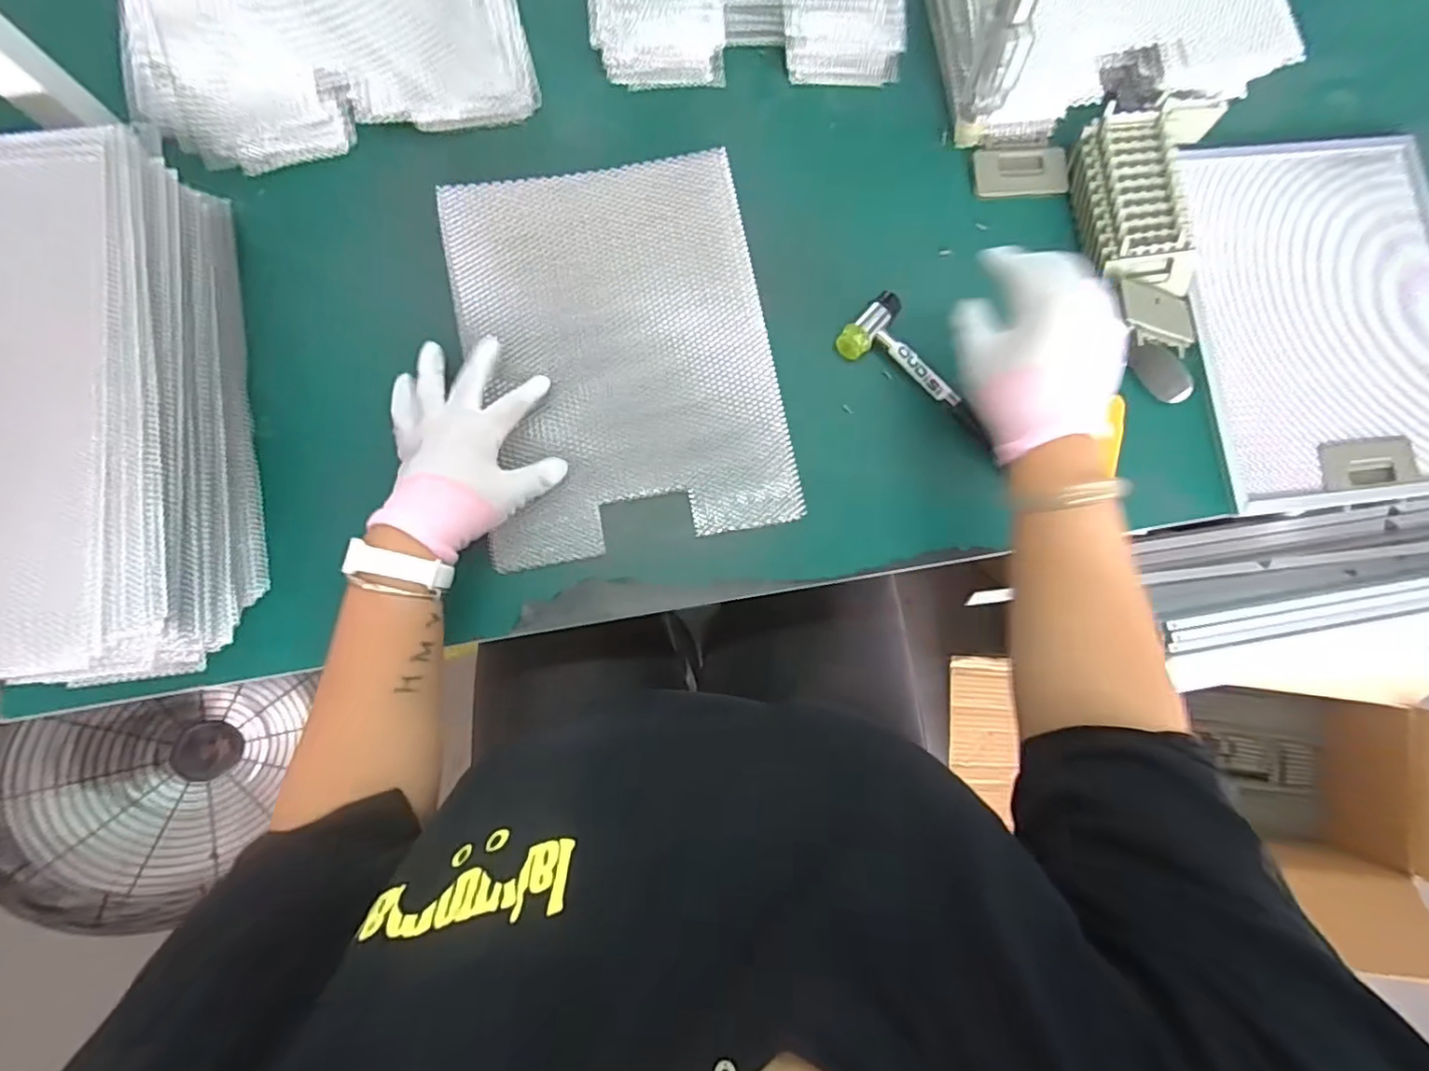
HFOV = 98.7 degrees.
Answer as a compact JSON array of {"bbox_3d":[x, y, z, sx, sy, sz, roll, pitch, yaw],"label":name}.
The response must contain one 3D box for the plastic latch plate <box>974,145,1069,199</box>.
[{"bbox_3d":[0.275,-0.327,0.552,0.081,0.014,0.043,-3,83,-3],"label":"plastic latch plate"}]

